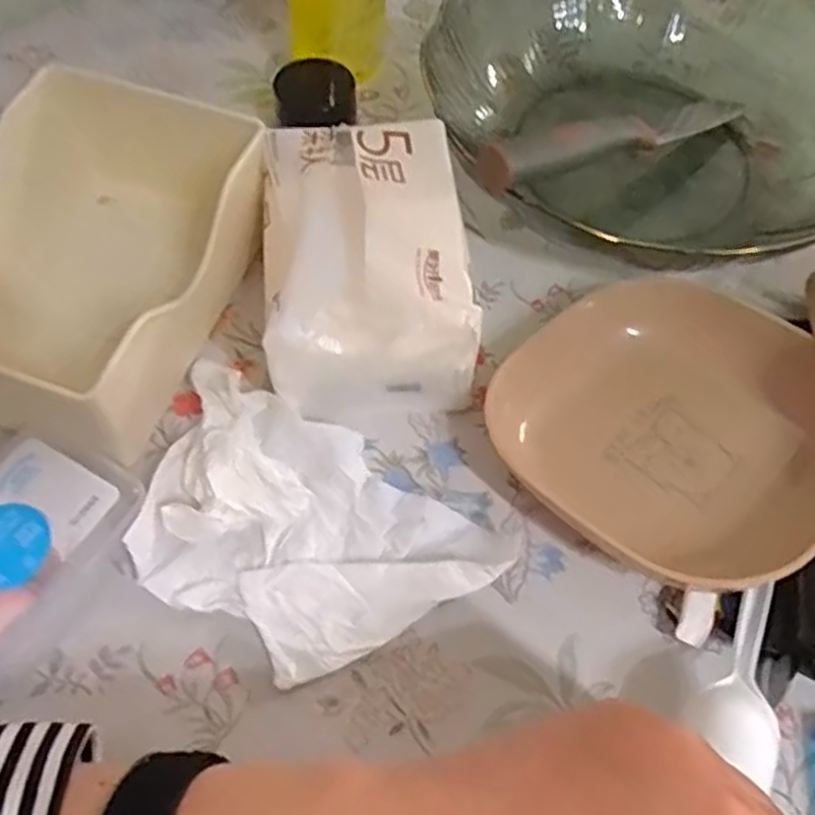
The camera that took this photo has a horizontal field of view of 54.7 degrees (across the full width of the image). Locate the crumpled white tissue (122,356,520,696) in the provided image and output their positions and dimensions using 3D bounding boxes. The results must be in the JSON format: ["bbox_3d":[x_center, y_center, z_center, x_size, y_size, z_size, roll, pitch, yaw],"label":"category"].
[{"bbox_3d":[-0.047,0.049,0.317,0.149,0.022,0.092,31,62,14],"label":"crumpled white tissue"}]

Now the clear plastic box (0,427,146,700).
[{"bbox_3d":[-0.148,0.055,0.300,0.058,0.030,0.088,31,62,14],"label":"clear plastic box"}]

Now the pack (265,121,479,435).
[{"bbox_3d":[-0.019,-0.062,0.351,0.083,0.074,0.120,-5,60,-7],"label":"pack"}]

